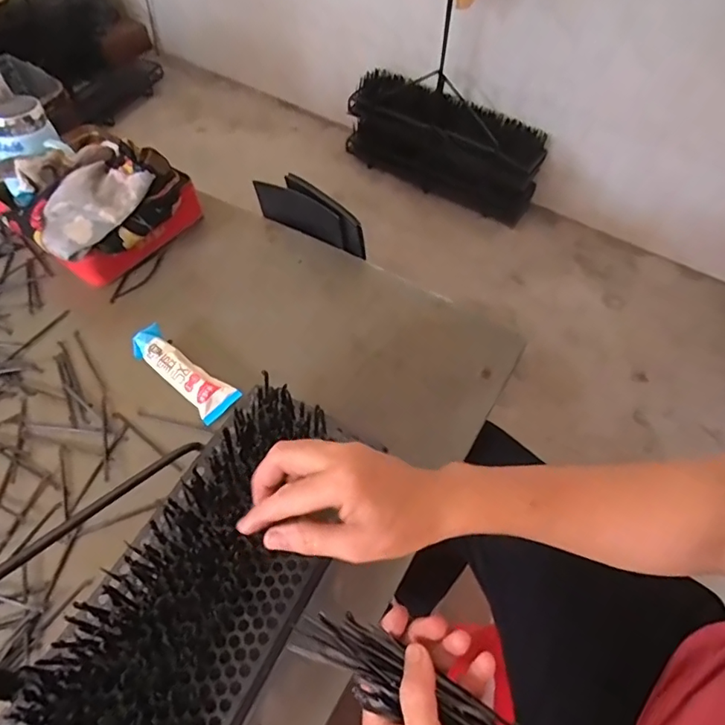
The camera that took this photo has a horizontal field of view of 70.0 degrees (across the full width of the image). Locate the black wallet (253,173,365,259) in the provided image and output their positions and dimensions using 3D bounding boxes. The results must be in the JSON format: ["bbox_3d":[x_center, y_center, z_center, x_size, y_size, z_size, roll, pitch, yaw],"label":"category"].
[{"bbox_3d":[-0.066,-0.206,0.715,0.171,0.065,0.033,28,58,15],"label":"black wallet"}]

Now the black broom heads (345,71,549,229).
[{"bbox_3d":[0.245,-0.665,1.563,0.590,0.273,0.178,32,59,17],"label":"black broom heads"}]

